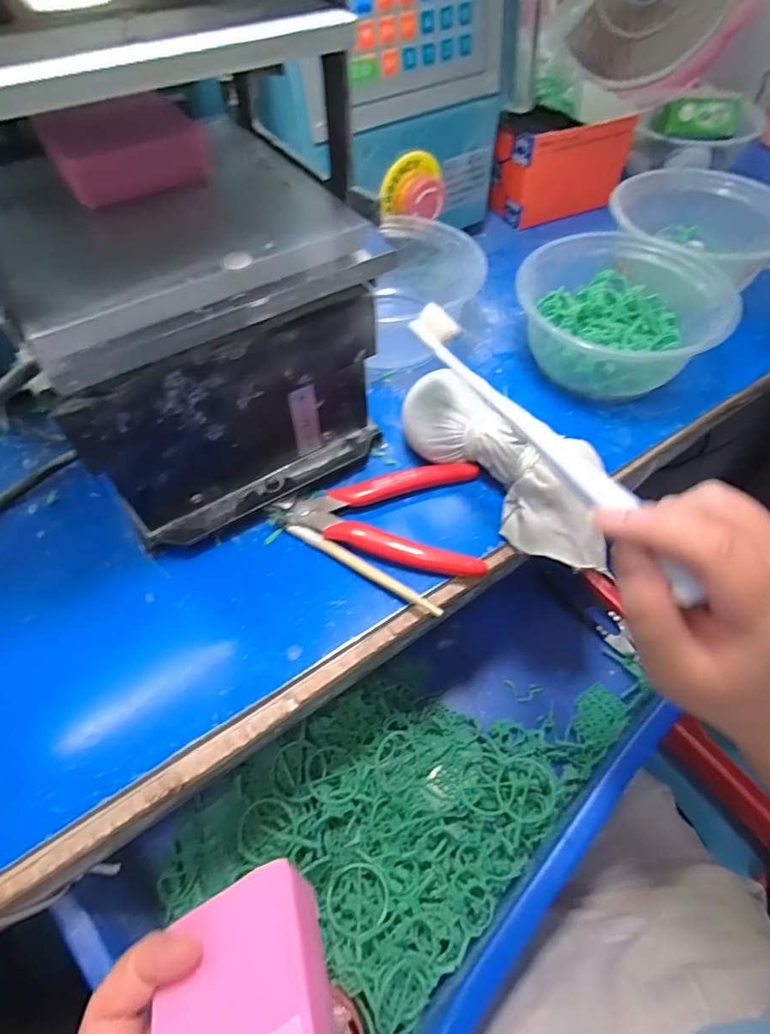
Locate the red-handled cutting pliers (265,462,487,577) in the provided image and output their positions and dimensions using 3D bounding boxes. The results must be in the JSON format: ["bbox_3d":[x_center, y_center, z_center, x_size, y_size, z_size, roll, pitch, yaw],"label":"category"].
[{"bbox_3d":[-0.004,-0.003,0.306,0.118,0.011,0.073,4,58,3],"label":"red-handled cutting pliers"}]

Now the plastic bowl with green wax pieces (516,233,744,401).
[{"bbox_3d":[0.159,-0.139,0.363,0.130,0.062,0.116,19,60,12],"label":"plastic bowl with green wax pieces"}]

